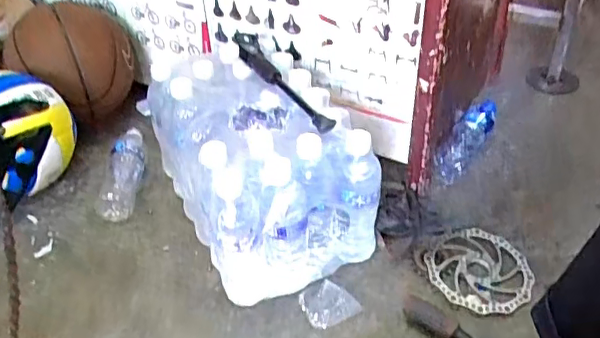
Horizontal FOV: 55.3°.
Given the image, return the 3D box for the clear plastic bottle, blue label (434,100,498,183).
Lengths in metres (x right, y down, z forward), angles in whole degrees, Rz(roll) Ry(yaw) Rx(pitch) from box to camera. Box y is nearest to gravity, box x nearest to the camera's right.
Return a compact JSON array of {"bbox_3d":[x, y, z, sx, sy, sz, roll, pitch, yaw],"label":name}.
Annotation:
[{"bbox_3d":[0.300,-0.048,1.035,0.066,0.058,0.197,18,44,22],"label":"clear plastic bottle, blue label"}]

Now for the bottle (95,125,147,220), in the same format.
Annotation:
[{"bbox_3d":[-0.308,0.005,1.000,0.067,0.056,0.210,0,40,2],"label":"bottle"}]

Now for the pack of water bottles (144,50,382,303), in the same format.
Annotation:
[{"bbox_3d":[-0.060,-0.012,0.882,0.241,0.217,0.347,-18,43,-18],"label":"pack of water bottles"}]

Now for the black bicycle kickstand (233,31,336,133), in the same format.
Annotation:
[{"bbox_3d":[-0.035,-0.141,0.851,0.049,0.028,0.286,-18,43,-19],"label":"black bicycle kickstand"}]

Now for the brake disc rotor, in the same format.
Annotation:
[{"bbox_3d":[0.263,0.145,0.837,0.146,0.008,0.153,-1,40,1],"label":"brake disc rotor"}]

